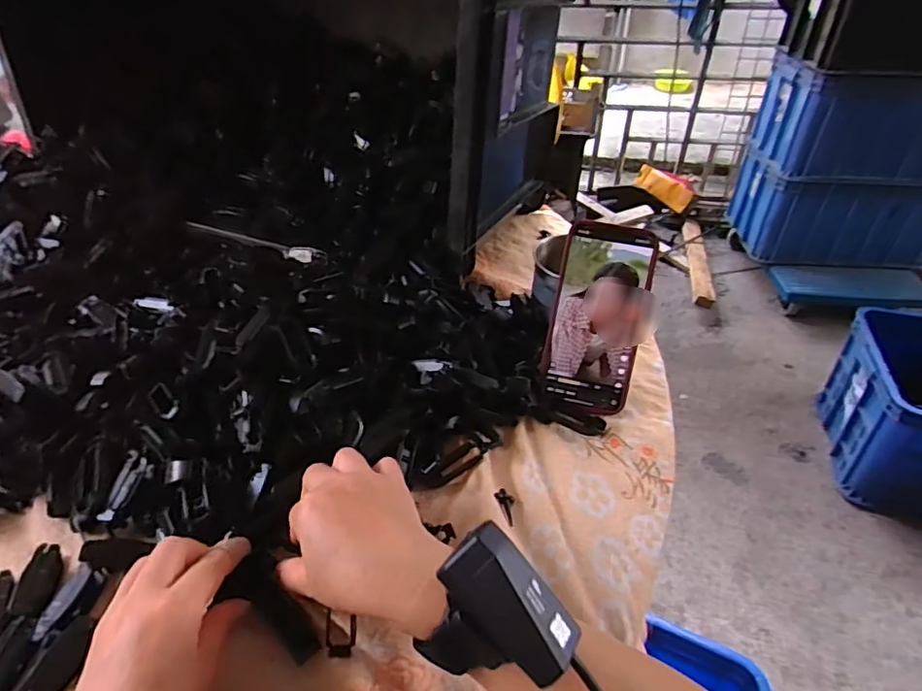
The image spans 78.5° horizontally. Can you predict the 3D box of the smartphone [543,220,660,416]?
[{"bbox_3d":[0.119,-0.023,0.496,0.076,0.162,0.014,12,4,14],"label":"smartphone"}]

